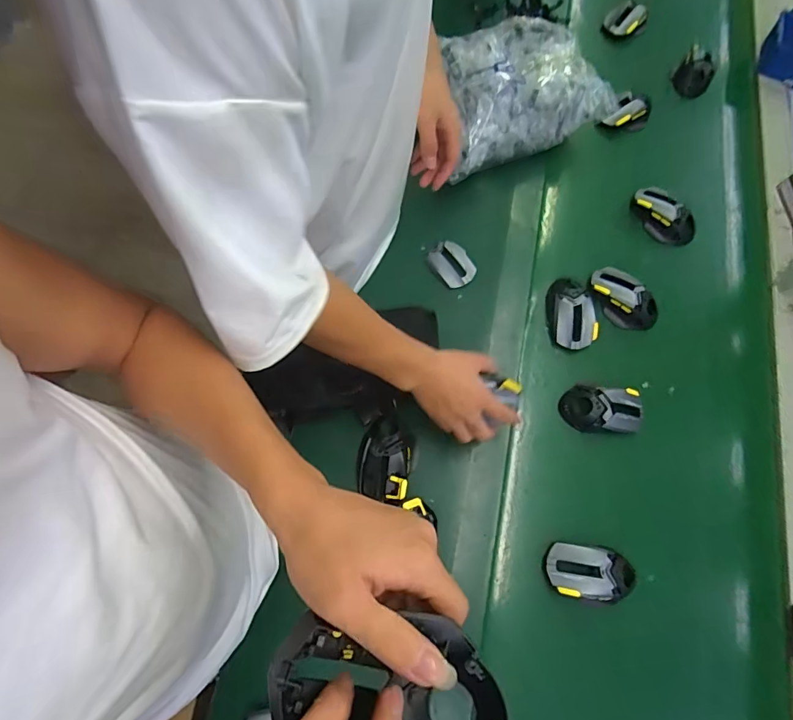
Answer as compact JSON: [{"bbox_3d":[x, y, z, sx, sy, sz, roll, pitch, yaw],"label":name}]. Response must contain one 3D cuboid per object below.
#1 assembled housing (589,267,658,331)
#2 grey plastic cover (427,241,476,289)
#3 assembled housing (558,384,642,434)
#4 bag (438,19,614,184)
[{"bbox_3d":[0.355,-0.094,0.720,0.062,0.040,0.119,-41,79,-15],"label":"assembled housing"},{"bbox_3d":[0.086,-0.151,0.726,0.058,0.014,0.077,-34,77,-12],"label":"grey plastic cover"},{"bbox_3d":[0.297,0.071,0.660,0.113,0.041,0.066,7,71,-1],"label":"assembled housing"},{"bbox_3d":[0.192,-0.445,0.763,0.307,0.131,0.202,-25,75,-13],"label":"bag"}]

